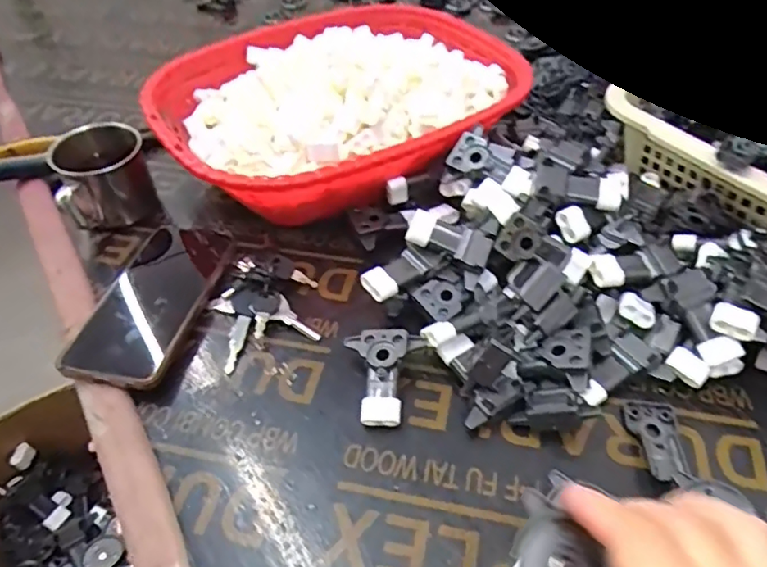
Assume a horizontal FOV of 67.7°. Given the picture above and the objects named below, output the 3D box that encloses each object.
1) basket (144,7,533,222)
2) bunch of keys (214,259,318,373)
[{"bbox_3d":[-0.031,-0.179,0.572,0.356,0.101,0.263,-28,51,-23],"label":"basket"},{"bbox_3d":[-0.094,0.015,0.452,0.082,0.029,0.082,-20,48,-11],"label":"bunch of keys"}]

